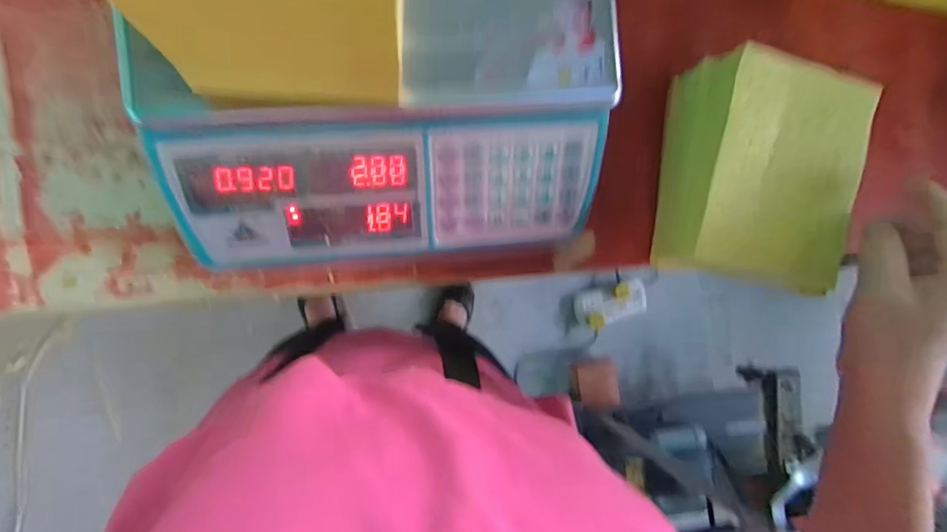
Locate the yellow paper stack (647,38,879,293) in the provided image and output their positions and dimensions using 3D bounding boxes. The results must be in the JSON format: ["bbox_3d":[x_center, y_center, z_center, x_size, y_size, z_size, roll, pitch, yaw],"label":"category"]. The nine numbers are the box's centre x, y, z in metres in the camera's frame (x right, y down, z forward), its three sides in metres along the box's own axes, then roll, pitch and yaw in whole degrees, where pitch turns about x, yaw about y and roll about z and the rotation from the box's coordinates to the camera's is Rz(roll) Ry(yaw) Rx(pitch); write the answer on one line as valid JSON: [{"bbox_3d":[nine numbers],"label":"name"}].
[{"bbox_3d":[0.217,-0.068,0.373,0.113,0.090,0.156,12,90,-9],"label":"yellow paper stack"}]

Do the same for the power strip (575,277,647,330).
[{"bbox_3d":[0.403,0.111,1.397,0.218,0.040,0.111,-18,95,-8],"label":"power strip"}]

